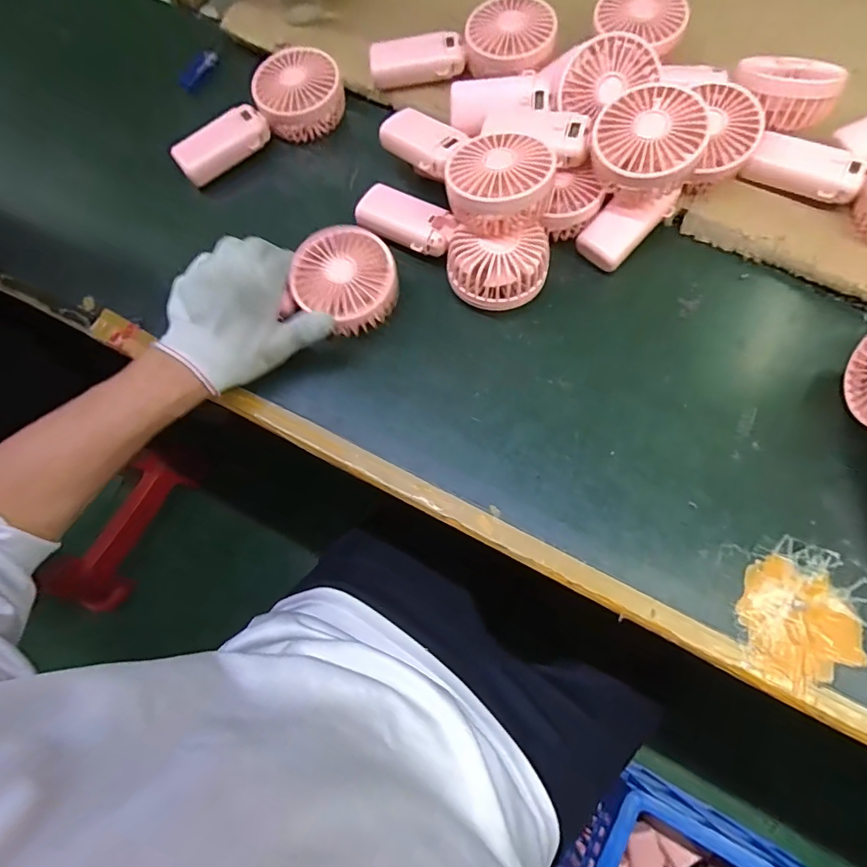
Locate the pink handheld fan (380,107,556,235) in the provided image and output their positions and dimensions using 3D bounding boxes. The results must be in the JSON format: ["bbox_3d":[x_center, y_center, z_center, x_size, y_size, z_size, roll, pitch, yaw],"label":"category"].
[{"bbox_3d":[0.027,-0.235,0.435,0.092,0.044,0.179,-41,63,-12],"label":"pink handheld fan"}]

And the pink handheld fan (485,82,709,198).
[{"bbox_3d":[0.135,-0.254,0.432,0.179,0.057,0.094,23,74,21],"label":"pink handheld fan"}]

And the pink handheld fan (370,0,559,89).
[{"bbox_3d":[0.029,-0.384,0.506,0.178,0.054,0.078,1,73,2],"label":"pink handheld fan"}]

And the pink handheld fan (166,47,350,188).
[{"bbox_3d":[-0.173,-0.310,0.489,0.179,0.040,0.074,-33,74,-8],"label":"pink handheld fan"}]

